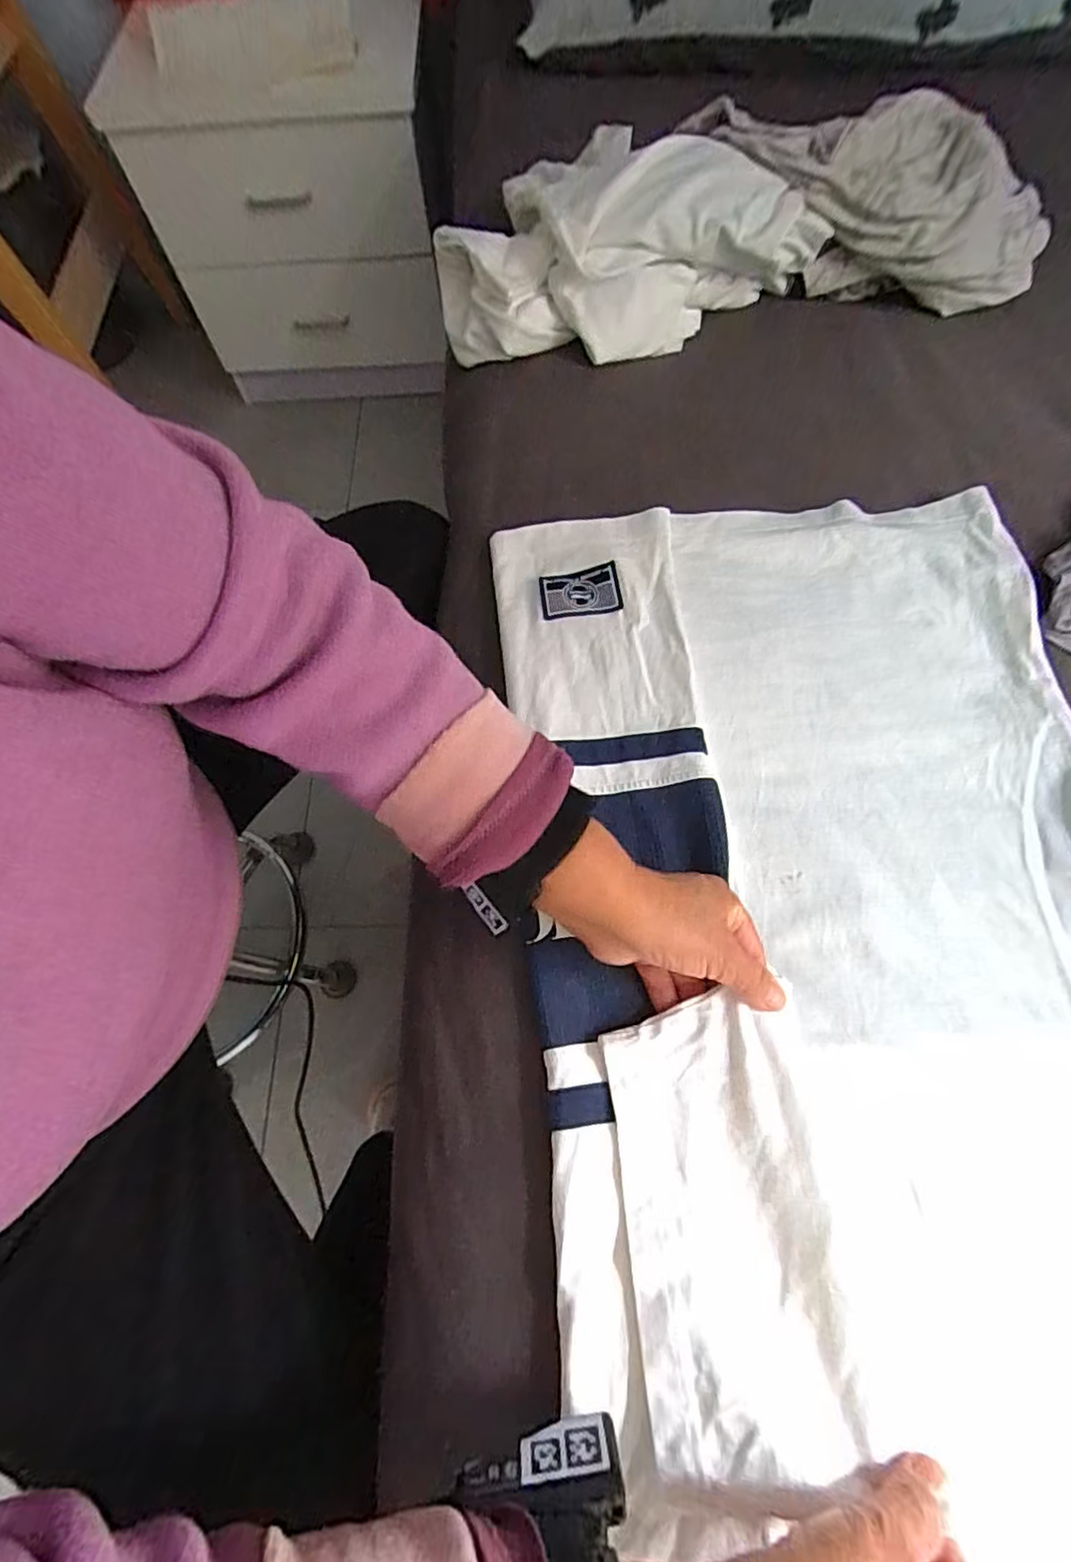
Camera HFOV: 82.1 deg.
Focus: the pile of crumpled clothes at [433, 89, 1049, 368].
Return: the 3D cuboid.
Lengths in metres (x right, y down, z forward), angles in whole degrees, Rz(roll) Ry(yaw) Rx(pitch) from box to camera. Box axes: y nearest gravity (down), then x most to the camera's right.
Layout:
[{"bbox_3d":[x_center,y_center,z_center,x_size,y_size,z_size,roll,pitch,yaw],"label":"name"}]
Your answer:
[{"bbox_3d":[0.189,-0.540,0.592,0.569,0.111,0.193,-8,67,-2],"label":"pile of crumpled clothes"}]

